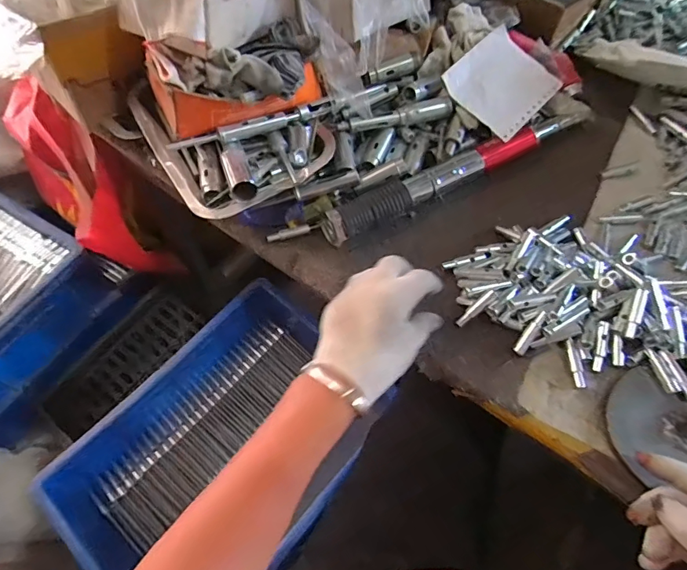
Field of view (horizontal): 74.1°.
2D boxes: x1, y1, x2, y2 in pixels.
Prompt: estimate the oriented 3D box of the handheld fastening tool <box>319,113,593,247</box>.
[{"bbox_3d":[0.142,-0.148,0.548,0.363,0.034,0.036,-28,63,-13],"label":"handheld fastening tool"}]

